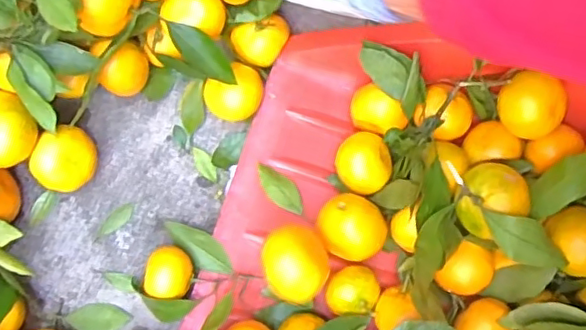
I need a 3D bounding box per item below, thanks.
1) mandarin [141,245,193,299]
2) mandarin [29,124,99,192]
[{"bbox_3d":[-0.106,0.092,0.529,0.043,0.039,0.046,11,80,2],"label":"mandarin"},{"bbox_3d":[-0.201,-0.004,0.545,0.043,0.050,0.057,29,81,5],"label":"mandarin"}]

